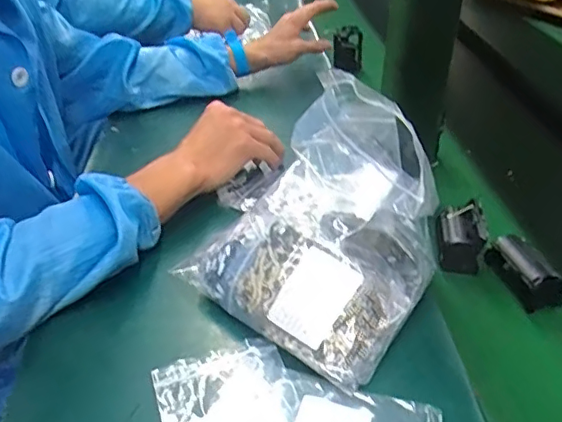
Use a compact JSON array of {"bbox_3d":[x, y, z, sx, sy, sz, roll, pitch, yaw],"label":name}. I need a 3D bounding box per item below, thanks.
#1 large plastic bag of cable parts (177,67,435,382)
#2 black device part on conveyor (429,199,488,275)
[{"bbox_3d":[0.032,0.004,0.485,0.200,0.155,0.180,29,45,35],"label":"large plastic bag of cable parts"},{"bbox_3d":[0.174,0.026,0.556,0.045,0.046,0.065,6,31,6],"label":"black device part on conveyor"}]

